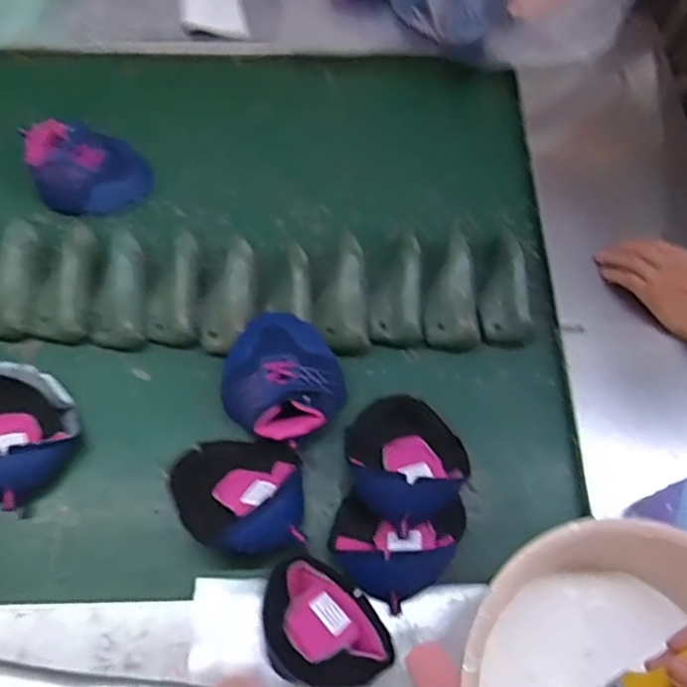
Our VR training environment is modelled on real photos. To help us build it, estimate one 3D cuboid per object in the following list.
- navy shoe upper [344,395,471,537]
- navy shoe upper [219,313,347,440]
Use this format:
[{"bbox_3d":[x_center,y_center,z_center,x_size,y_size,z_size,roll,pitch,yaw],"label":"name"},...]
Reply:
[{"bbox_3d":[0.066,0.122,0.707,0.128,0.085,0.138,1,67,-3],"label":"navy shoe upper"},{"bbox_3d":[-0.071,0.043,0.748,0.139,0.062,0.131,1,67,-3],"label":"navy shoe upper"}]

